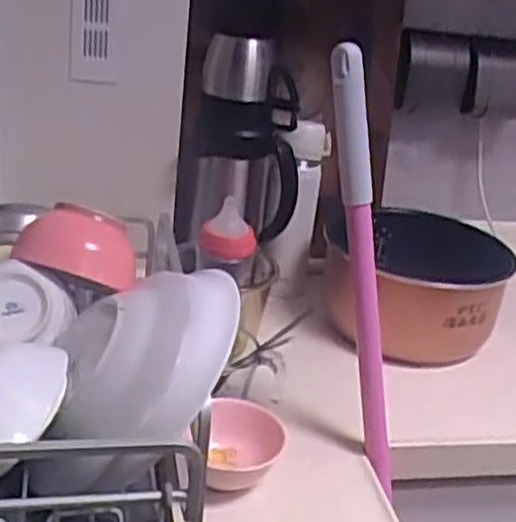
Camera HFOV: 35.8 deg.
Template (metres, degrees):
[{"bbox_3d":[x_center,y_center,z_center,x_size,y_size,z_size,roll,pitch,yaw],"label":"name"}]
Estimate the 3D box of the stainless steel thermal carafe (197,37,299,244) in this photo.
[{"bbox_3d":[-0.009,-0.145,0.945,0.132,0.232,0.093,-5,27,-26],"label":"stainless steel thermal carafe"}]

